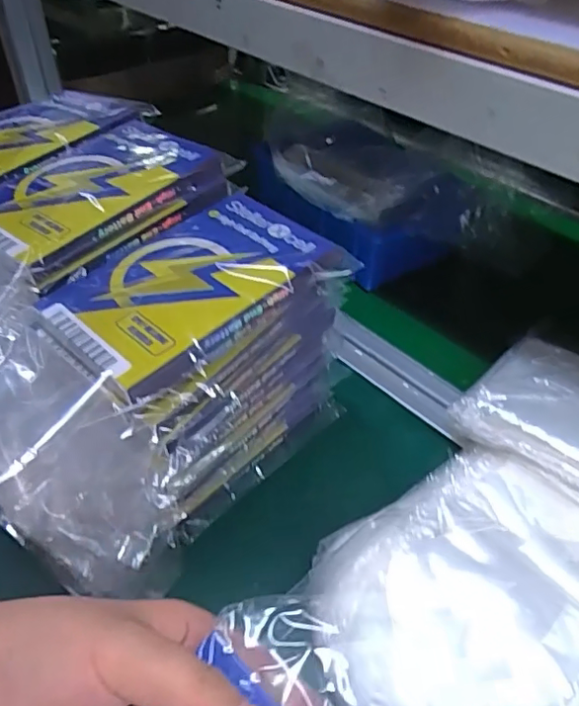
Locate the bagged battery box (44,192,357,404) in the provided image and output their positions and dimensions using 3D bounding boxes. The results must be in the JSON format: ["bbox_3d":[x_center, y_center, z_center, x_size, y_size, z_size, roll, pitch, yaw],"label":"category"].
[{"bbox_3d":[-0.046,-0.033,0.279,0.084,0.022,0.126,34,52,29],"label":"bagged battery box"}]

